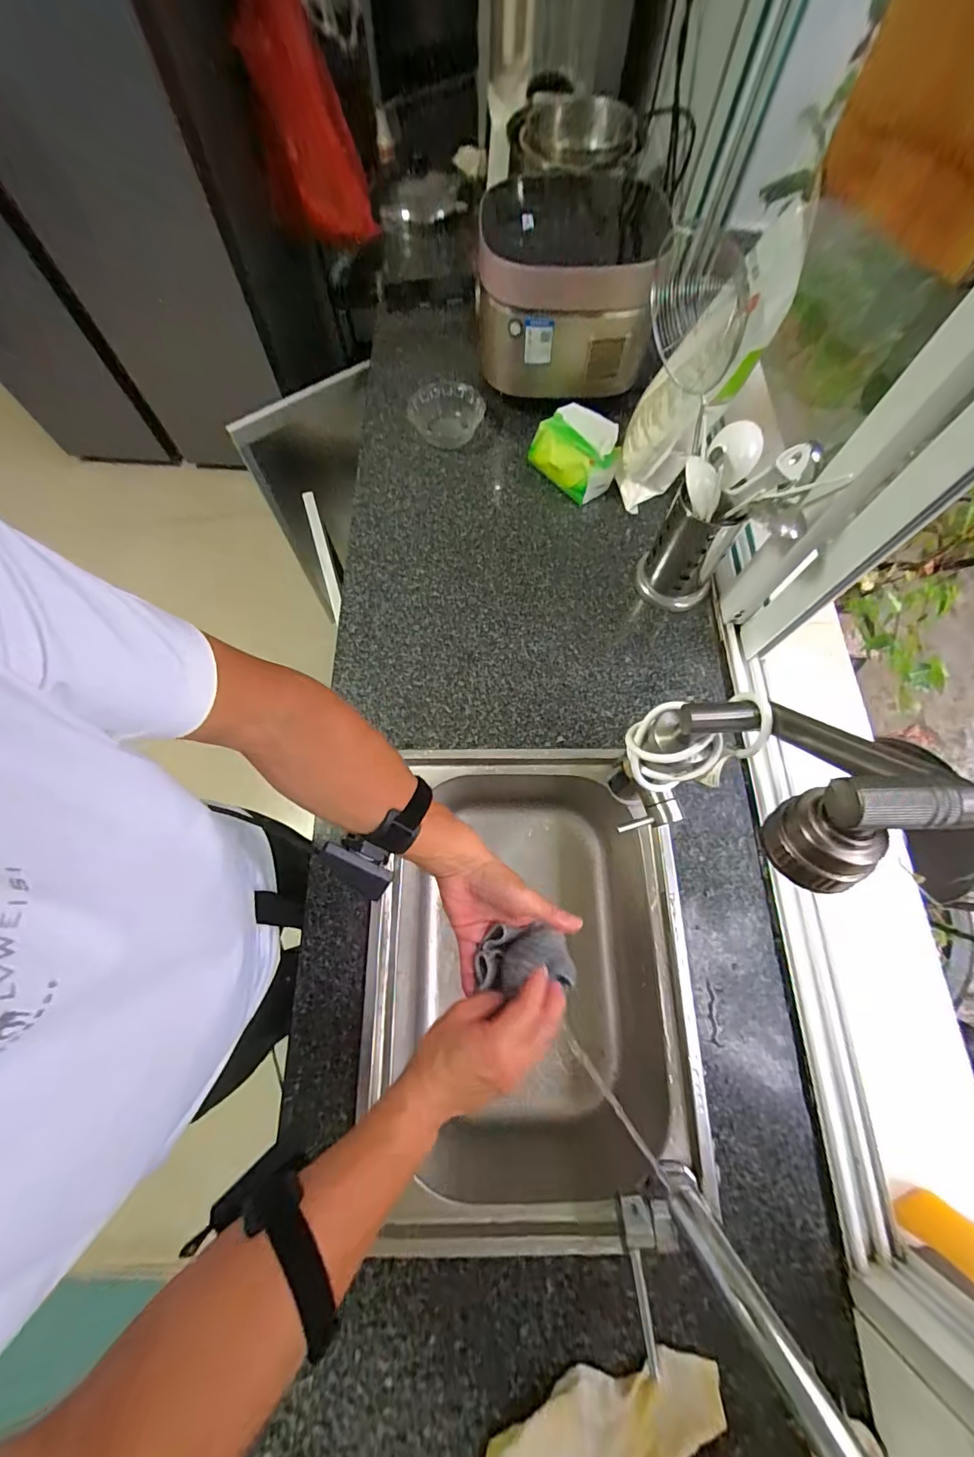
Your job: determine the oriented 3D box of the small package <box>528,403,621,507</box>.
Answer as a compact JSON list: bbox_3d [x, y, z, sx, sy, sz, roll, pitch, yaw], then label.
[{"bbox_3d":[0.157,-0.459,0.790,0.108,0.083,0.135,-37,75,-12],"label":"small package"}]

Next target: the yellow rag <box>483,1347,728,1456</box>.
[{"bbox_3d":[0.107,0.647,0.426,0.224,0.029,0.089,-16,72,-6],"label":"yellow rag"}]

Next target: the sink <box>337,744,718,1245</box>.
[{"bbox_3d":[0.049,0.316,0.661,0.382,0.222,0.526,-1,71,0],"label":"sink"}]

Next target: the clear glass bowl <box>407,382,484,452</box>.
[{"bbox_3d":[-0.068,-0.567,0.849,0.120,0.041,0.135,-37,75,-12],"label":"clear glass bowl"}]

